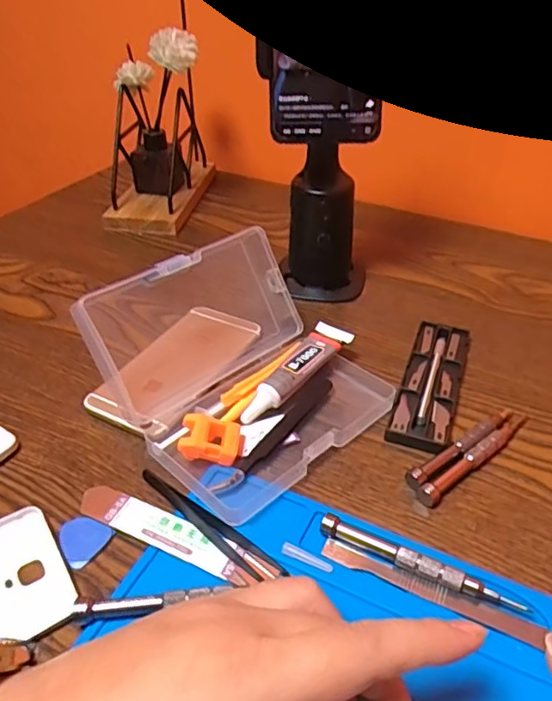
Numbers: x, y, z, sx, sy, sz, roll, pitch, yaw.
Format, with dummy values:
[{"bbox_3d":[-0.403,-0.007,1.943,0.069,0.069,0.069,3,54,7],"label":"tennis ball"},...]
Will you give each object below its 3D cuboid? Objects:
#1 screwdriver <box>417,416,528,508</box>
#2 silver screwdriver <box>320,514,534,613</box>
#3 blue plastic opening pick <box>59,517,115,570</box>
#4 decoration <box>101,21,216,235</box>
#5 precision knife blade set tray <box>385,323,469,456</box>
[{"bbox_3d":[0.123,0.063,0.350,0.105,0.010,0.011,-27,45,-31],"label":"screwdriver"},{"bbox_3d":[0.070,0.108,0.288,0.101,0.013,0.009,19,42,23],"label":"silver screwdriver"},{"bbox_3d":[-0.105,0.100,0.308,0.027,0.004,0.026,22,43,26],"label":"blue plastic opening pick"},{"bbox_3d":[-0.127,-0.236,0.611,0.097,0.170,0.169,1,38,1],"label":"decoration"},{"bbox_3d":[0.109,0.022,0.402,0.038,0.011,0.126,14,40,17],"label":"precision knife blade set tray"}]

